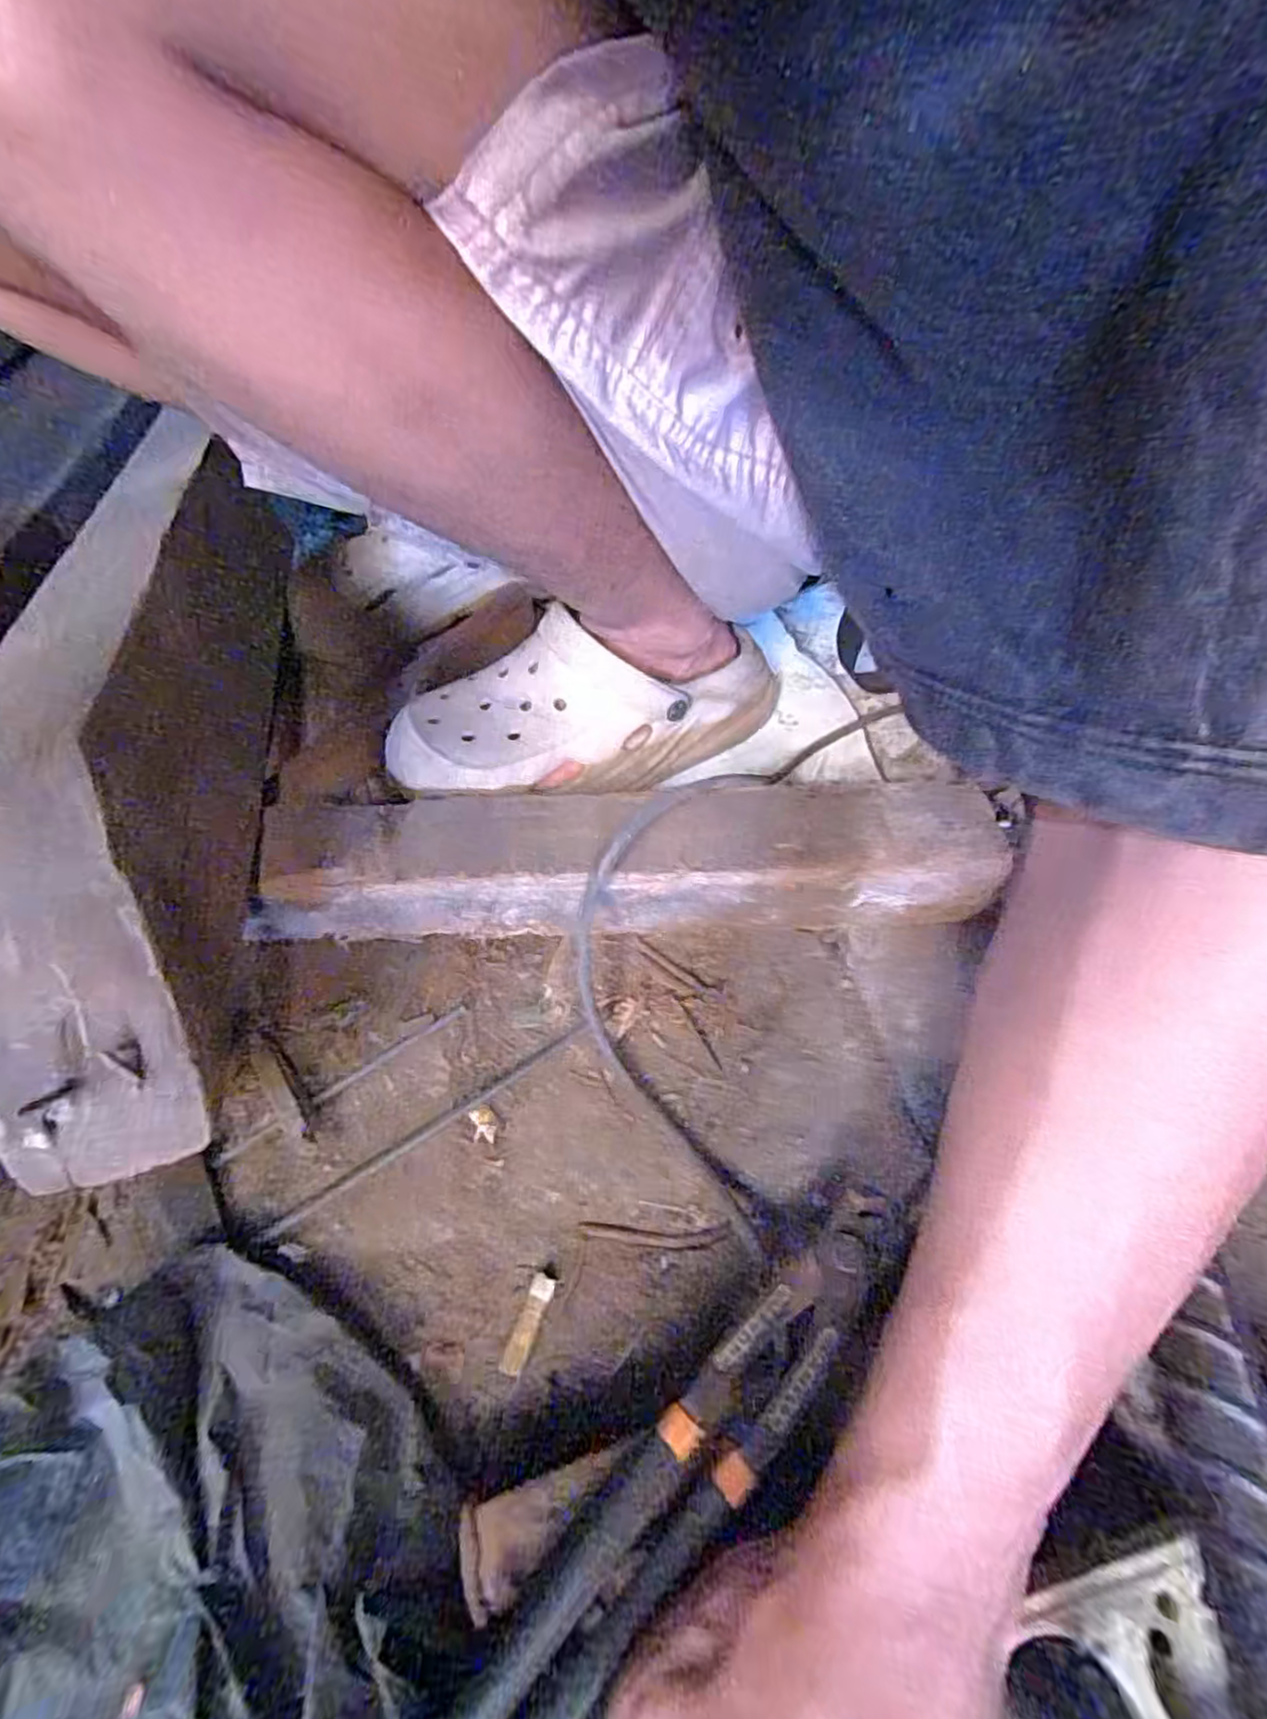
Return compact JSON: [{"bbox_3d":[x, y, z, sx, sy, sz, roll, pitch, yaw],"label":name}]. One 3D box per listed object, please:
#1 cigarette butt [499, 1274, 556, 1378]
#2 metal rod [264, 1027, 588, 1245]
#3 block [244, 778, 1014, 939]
[{"bbox_3d":[-0.045,0.196,0.299,0.011,0.005,0.038,15,53,19],"label":"cigarette butt"},{"bbox_3d":[-0.099,0.131,0.355,0.175,0.005,0.007,-31,53,-19],"label":"metal rod"},{"bbox_3d":[-0.009,0.000,0.415,0.414,0.065,0.083,-1,49,6],"label":"block"}]

